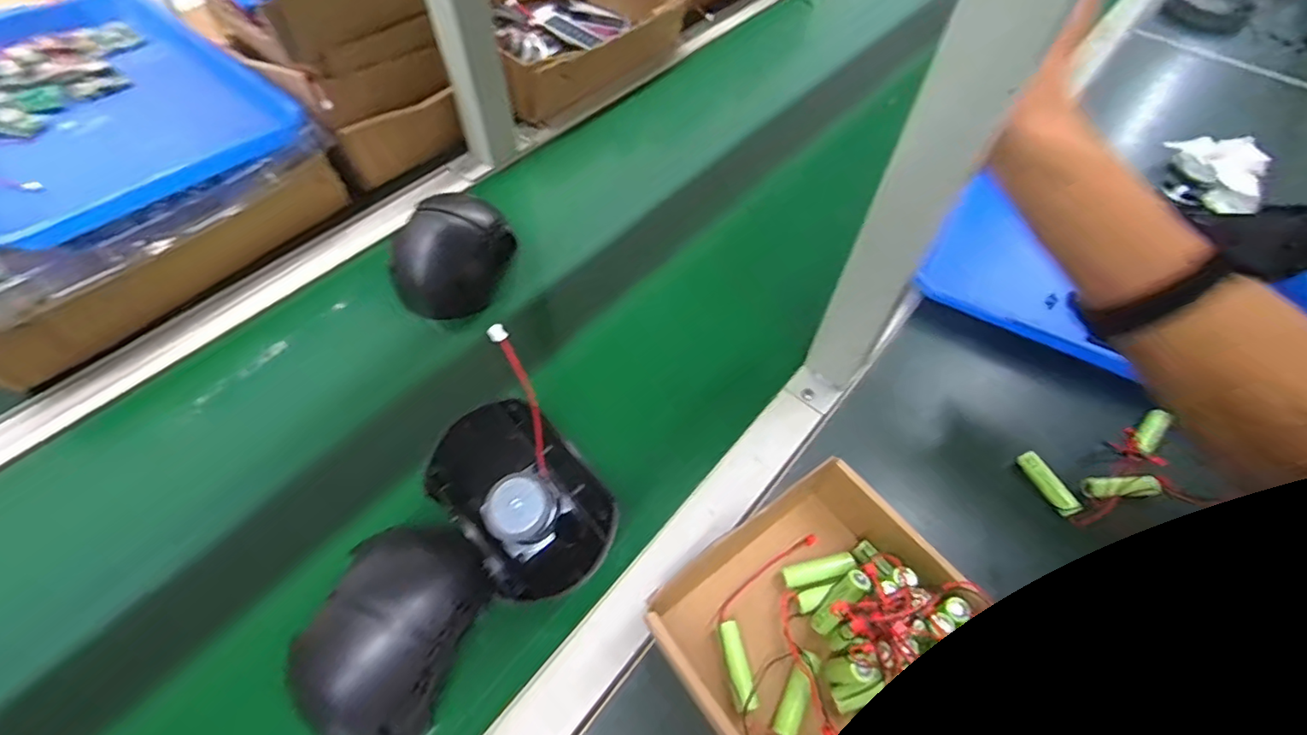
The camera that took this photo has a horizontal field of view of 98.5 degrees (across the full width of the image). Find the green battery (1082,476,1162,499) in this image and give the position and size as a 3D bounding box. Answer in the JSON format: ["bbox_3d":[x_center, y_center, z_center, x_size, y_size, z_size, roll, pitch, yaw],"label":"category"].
[{"bbox_3d":[0.352,0.088,0.419,0.054,0.016,0.016,0,55,-3],"label":"green battery"}]

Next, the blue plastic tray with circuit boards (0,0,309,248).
[{"bbox_3d":[-0.513,-0.243,0.501,0.323,0.038,0.249,37,61,15],"label":"blue plastic tray with circuit boards"}]

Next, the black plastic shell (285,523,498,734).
[{"bbox_3d":[-0.151,0.153,0.337,0.083,0.063,0.123,19,56,11],"label":"black plastic shell"}]

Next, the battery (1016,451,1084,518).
[{"bbox_3d":[0.298,0.087,0.424,0.012,0.014,0.052,-23,59,-18],"label":"battery"}]

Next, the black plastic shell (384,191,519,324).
[{"bbox_3d":[-0.184,-0.107,0.516,0.079,0.069,0.106,19,56,11],"label":"black plastic shell"}]

